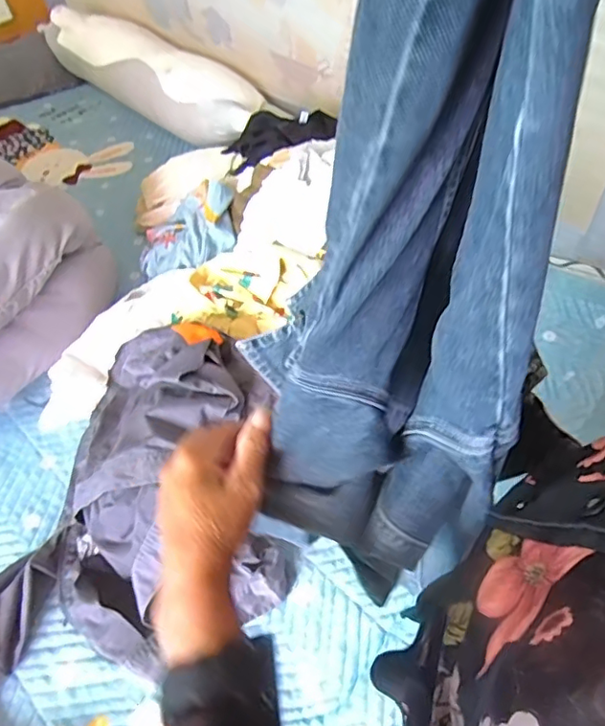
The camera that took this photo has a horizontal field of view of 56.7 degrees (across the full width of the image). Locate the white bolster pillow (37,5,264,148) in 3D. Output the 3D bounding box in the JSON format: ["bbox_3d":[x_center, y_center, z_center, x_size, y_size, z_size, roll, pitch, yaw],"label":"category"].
[{"bbox_3d":[-0.401,-0.776,1.506,0.841,0.152,0.161,37,63,26],"label":"white bolster pillow"}]

